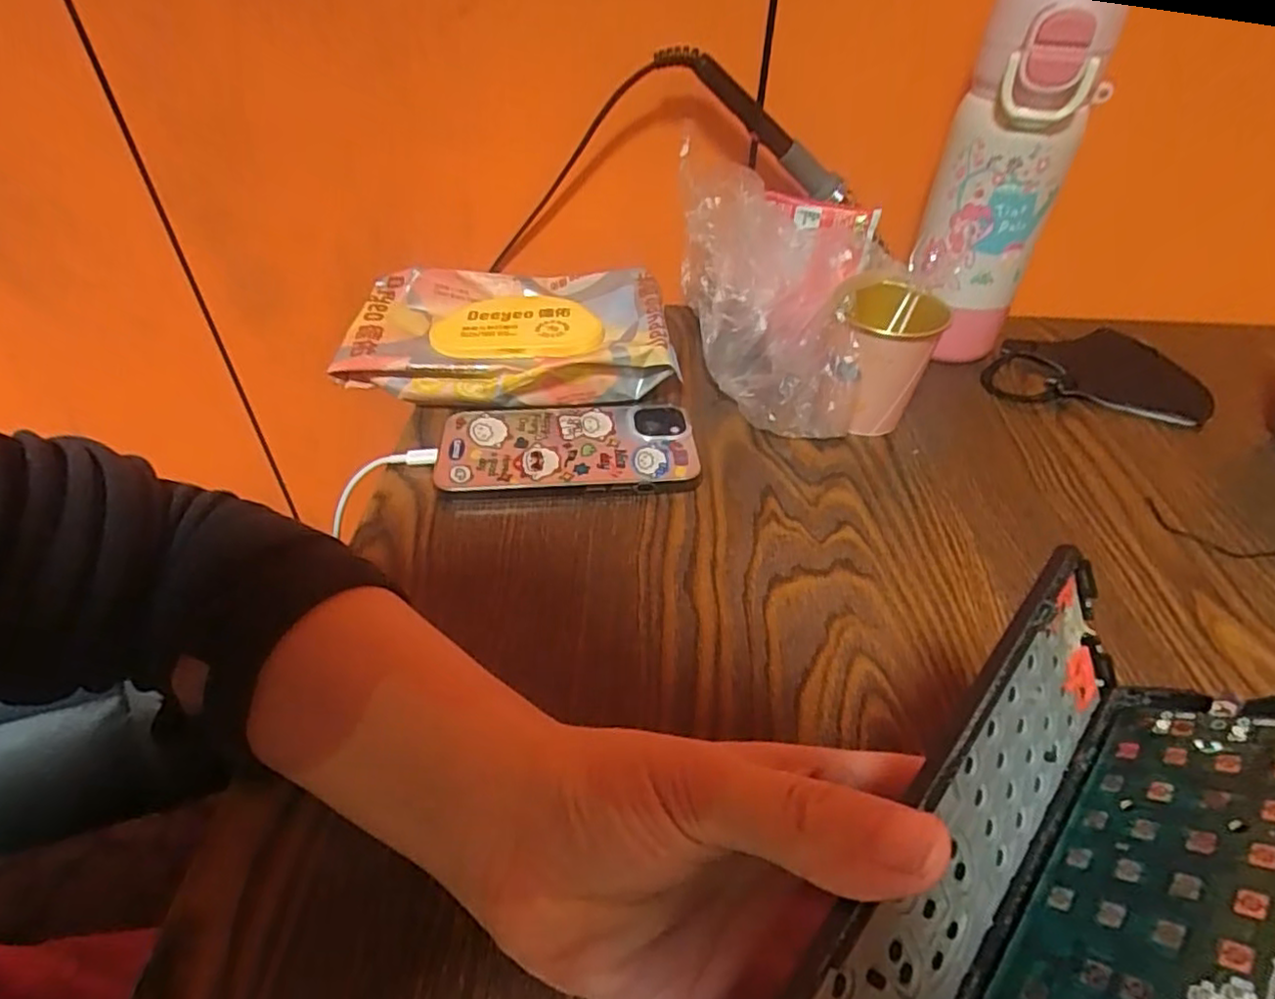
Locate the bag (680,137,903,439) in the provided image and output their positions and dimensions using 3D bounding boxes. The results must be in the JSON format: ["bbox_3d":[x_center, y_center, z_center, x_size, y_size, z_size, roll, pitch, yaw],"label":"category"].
[{"bbox_3d":[0.088,-0.128,0.422,0.131,0.129,0.140,9,43,8],"label":"bag"}]

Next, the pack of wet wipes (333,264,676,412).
[{"bbox_3d":[-0.089,-0.112,0.446,0.204,0.044,0.125,-4,43,-6],"label":"pack of wet wipes"}]

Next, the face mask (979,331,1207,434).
[{"bbox_3d":[0.318,-0.091,0.464,0.140,0.010,0.102,9,43,8],"label":"face mask"}]

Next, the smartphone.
[{"bbox_3d":[-0.041,-0.031,0.387,0.148,0.015,0.076,0,43,-1],"label":"smartphone"}]

